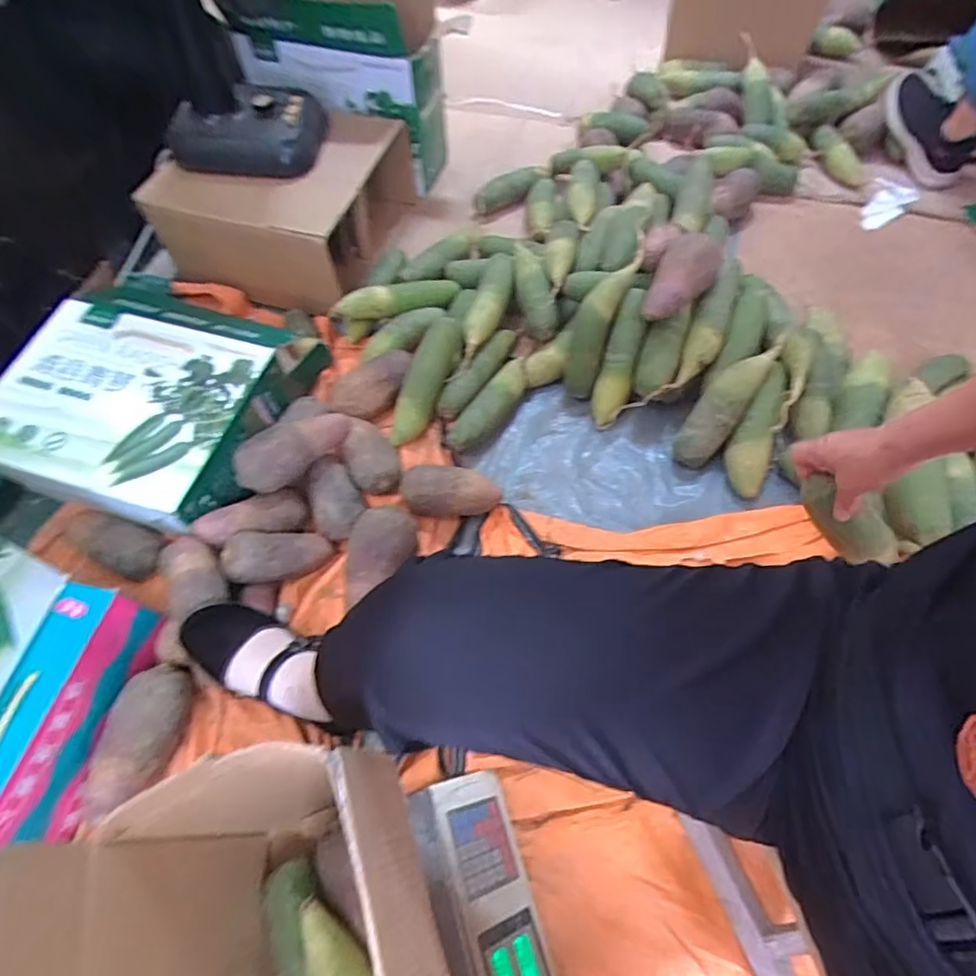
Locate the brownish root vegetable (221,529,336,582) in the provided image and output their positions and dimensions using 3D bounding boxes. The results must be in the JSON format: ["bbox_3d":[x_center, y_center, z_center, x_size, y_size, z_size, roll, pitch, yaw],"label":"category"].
[{"bbox_3d":[-0.271,0.084,0.730,0.139,0.052,0.063,-3,55,-37],"label":"brownish root vegetable"}]

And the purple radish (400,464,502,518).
[{"bbox_3d":[-0.052,0.007,0.792,0.139,0.068,0.063,1,61,2],"label":"purple radish"}]

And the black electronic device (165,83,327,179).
[{"bbox_3d":[-0.412,-0.616,0.954,0.252,0.095,0.135,4,61,4],"label":"black electronic device"}]

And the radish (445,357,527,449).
[{"bbox_3d":[0.006,-0.132,0.884,0.055,0.050,0.196,34,67,19],"label":"radish"}]

